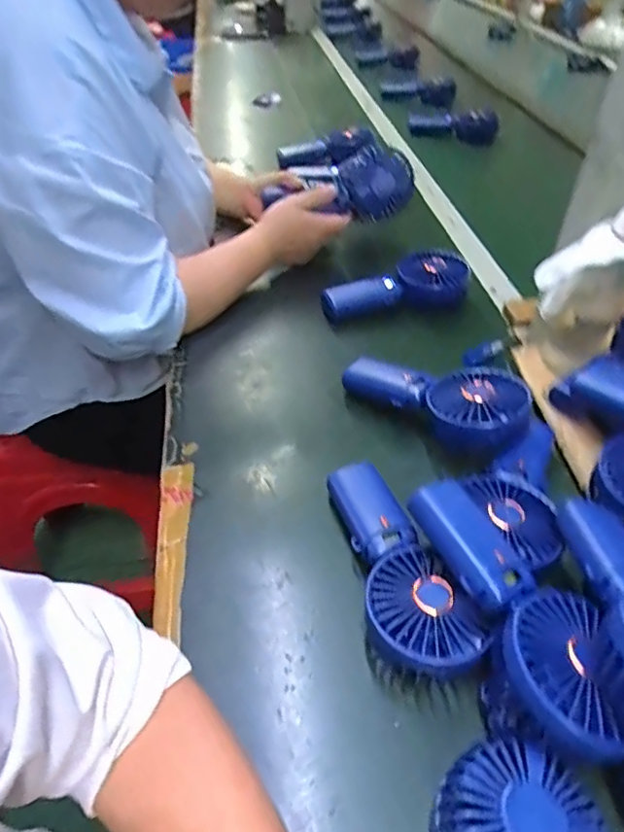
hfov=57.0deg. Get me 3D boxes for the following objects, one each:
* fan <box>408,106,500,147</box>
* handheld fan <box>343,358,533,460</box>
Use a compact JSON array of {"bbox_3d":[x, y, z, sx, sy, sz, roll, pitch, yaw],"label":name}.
[{"bbox_3d":[0.316,-0.626,1.249,0.179,0.065,0.039,4,44,3],"label":"fan"},{"bbox_3d":[0.116,-0.016,0.543,0.180,0.055,0.093,24,47,38],"label":"handheld fan"}]

